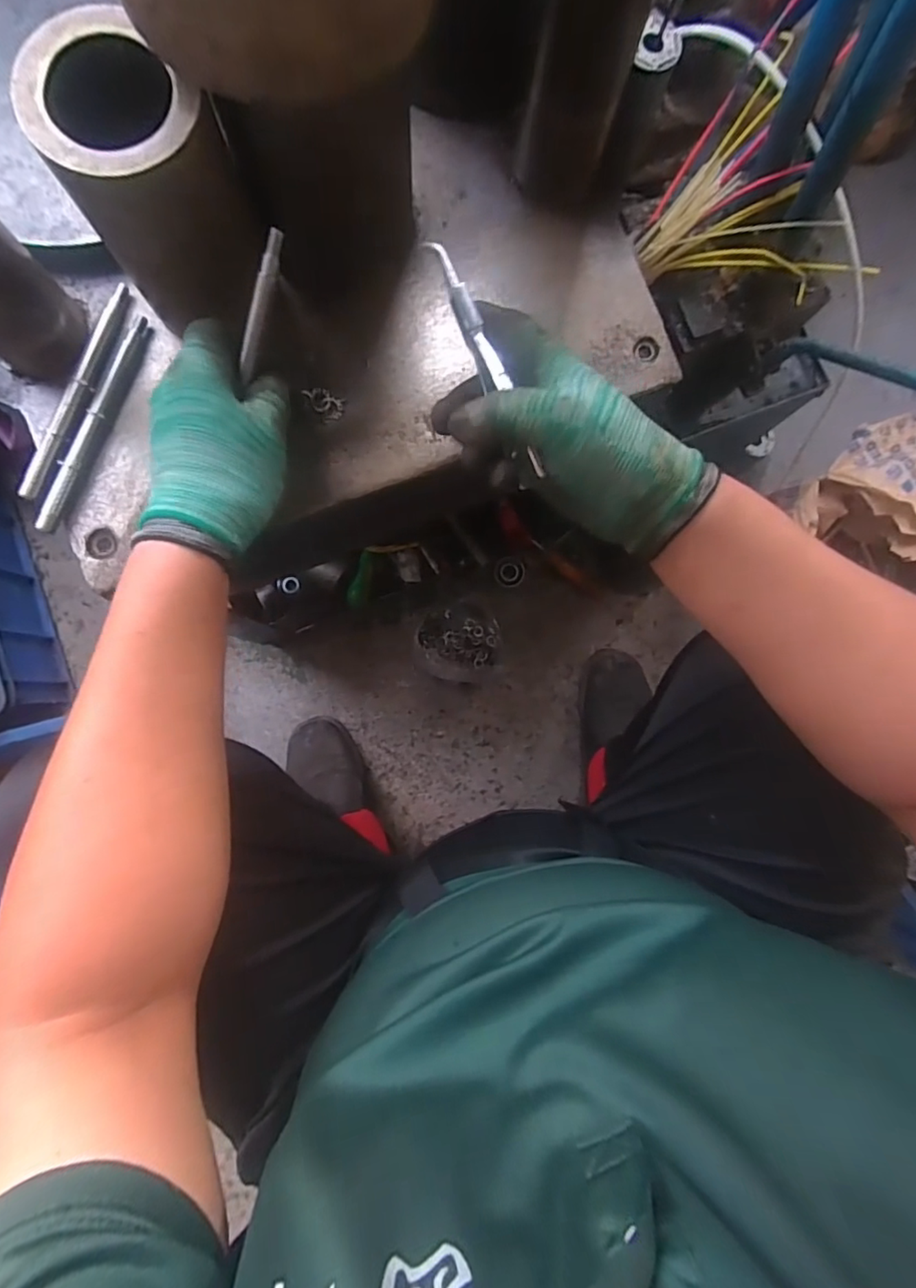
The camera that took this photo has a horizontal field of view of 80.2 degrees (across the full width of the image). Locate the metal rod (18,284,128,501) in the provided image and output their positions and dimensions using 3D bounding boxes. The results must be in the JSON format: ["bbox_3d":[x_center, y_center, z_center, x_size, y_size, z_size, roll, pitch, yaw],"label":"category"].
[{"bbox_3d":[-0.262,-0.174,0.374,0.014,0.011,0.162,19,85,-2],"label":"metal rod"}]

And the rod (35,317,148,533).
[{"bbox_3d":[-0.253,-0.153,0.375,0.013,0.010,0.162,20,85,-2],"label":"rod"}]

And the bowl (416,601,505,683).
[{"bbox_3d":[0.000,-0.003,0.803,0.123,0.068,0.117,0,86,-4],"label":"bowl"}]

